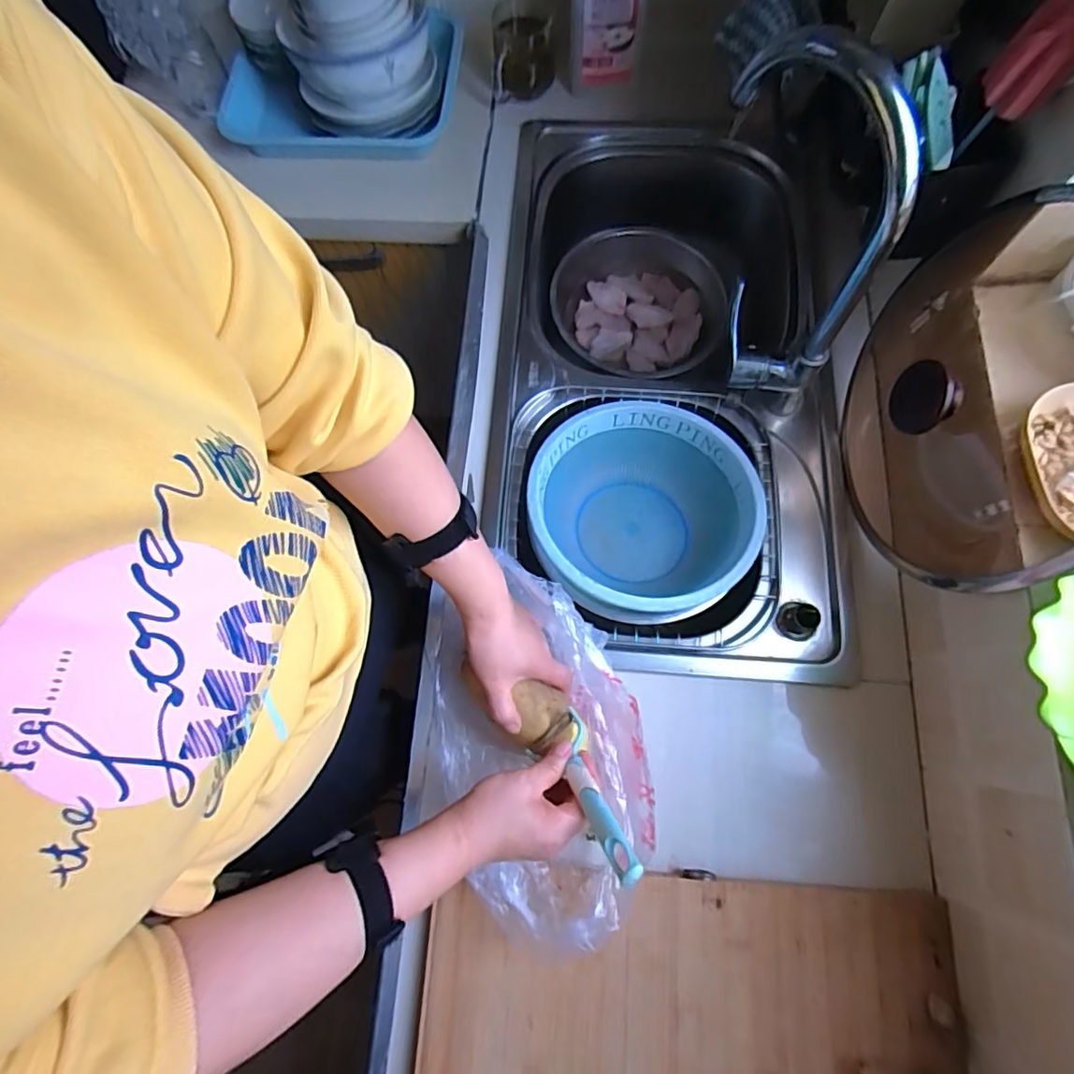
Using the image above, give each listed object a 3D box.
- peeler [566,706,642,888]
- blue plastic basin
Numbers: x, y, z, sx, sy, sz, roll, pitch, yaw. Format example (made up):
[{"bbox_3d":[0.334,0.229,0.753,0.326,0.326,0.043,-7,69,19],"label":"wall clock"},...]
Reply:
[{"bbox_3d":[0.043,0.200,0.449,0.027,0.152,0.027,-20,116,-4],"label":"peeler"},{"bbox_3d":[0.115,-0.029,0.637,0.233,0.109,0.241,-1,72,2],"label":"blue plastic basin"}]

